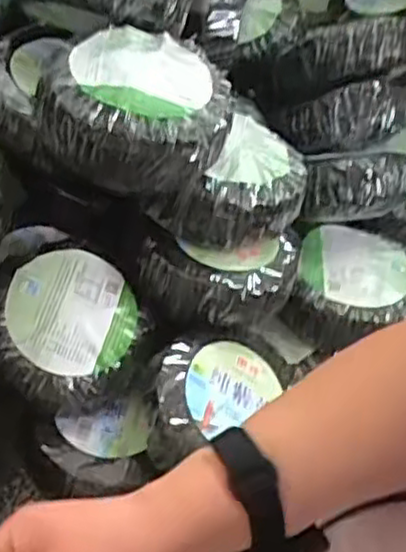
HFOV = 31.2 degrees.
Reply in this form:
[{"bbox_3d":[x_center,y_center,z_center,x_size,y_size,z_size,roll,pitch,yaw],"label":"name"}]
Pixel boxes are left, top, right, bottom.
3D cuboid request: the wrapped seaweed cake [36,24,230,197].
[{"bbox_3d":[-0.070,-0.177,0.776,0.189,0.106,0.168,12,45,6],"label":"wrapped seaweed cake"}]

